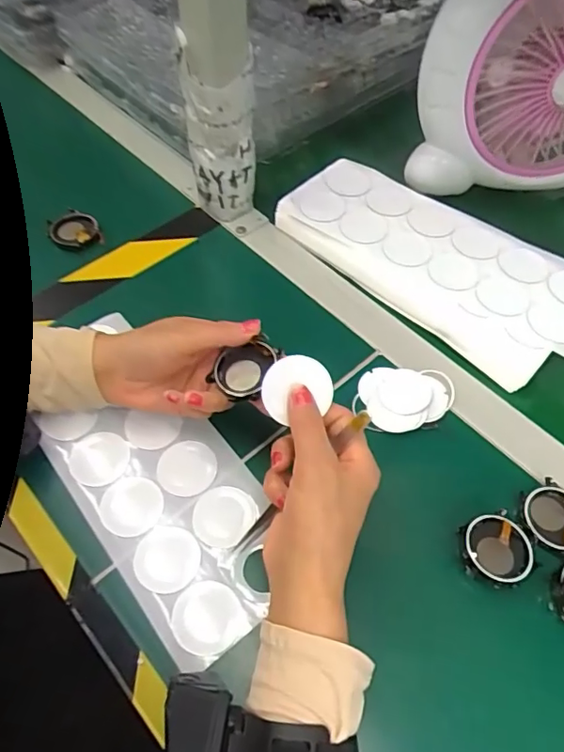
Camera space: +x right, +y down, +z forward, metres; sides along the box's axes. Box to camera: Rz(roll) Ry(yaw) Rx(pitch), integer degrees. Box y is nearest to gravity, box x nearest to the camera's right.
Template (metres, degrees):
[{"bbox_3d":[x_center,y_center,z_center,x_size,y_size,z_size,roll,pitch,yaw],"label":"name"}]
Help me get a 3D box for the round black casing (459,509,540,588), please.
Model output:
[{"bbox_3d":[0.143,0.115,0.355,0.051,0.010,0.046,-25,55,-20],"label":"round black casing"}]

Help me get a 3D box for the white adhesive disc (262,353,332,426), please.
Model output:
[{"bbox_3d":[0.009,0.007,0.328,0.044,0.006,0.038,-14,96,-5],"label":"white adhesive disc"}]

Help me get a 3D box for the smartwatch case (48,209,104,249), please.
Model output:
[{"bbox_3d":[-0.199,-0.139,0.512,0.044,0.013,0.050,-19,53,-16],"label":"smartwatch case"}]

